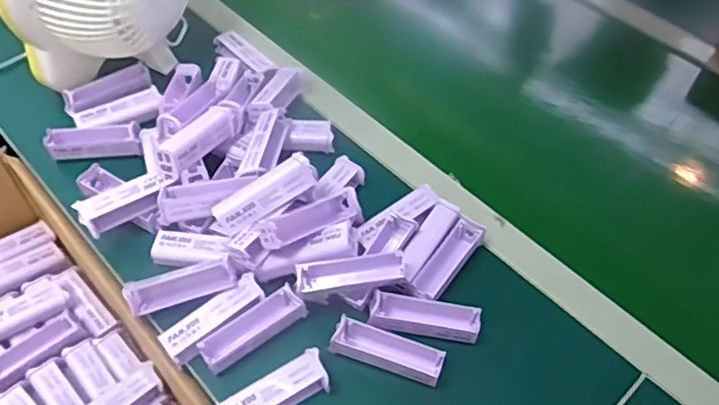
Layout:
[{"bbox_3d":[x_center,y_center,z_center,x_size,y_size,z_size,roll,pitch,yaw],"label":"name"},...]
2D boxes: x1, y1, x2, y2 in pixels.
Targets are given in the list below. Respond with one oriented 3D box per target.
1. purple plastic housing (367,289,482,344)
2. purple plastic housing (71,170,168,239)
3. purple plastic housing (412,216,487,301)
[{"bbox_3d":[0.060,0.103,0.565,0.099,0.016,0.029,10,53,6],"label":"purple plastic housing"},{"bbox_3d":[-0.232,-0.001,0.613,0.089,0.021,0.035,-24,57,-19],"label":"purple plastic housing"},{"bbox_3d":[0.085,0.059,0.608,0.032,0.029,0.097,32,58,21],"label":"purple plastic housing"}]

